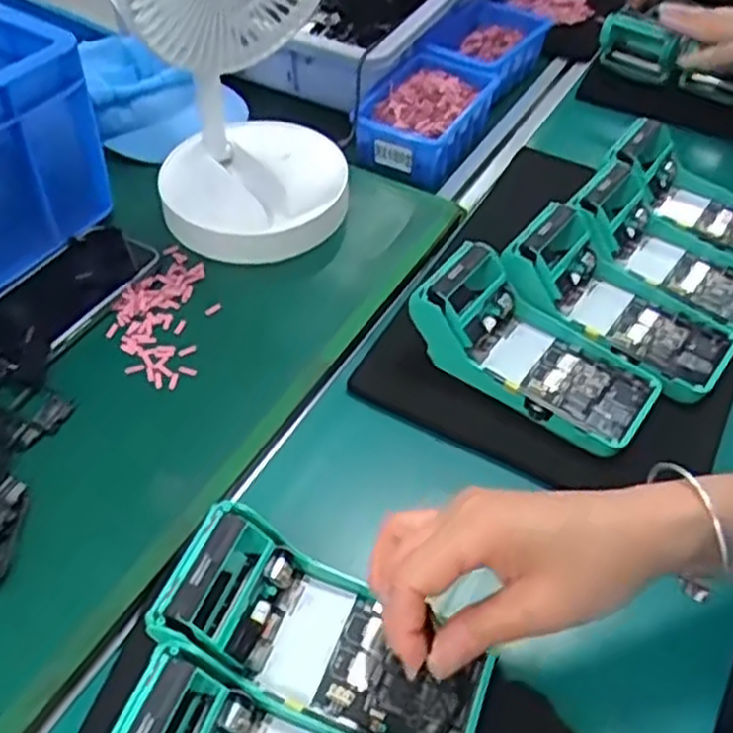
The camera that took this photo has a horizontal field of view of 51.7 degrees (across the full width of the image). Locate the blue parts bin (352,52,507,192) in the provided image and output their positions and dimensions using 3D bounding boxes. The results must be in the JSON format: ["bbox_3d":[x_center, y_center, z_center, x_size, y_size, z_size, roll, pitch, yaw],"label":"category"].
[{"bbox_3d":[0.058,-0.241,0.727,0.092,0.048,0.138,25,54,18],"label":"blue parts bin"}]

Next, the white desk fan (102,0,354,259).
[{"bbox_3d":[-0.102,-0.242,0.559,0.162,0.269,0.178,-8,51,-8],"label":"white desk fan"}]

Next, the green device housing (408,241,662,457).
[{"bbox_3d":[0.118,-0.017,0.514,0.160,0.059,0.075,29,55,21],"label":"green device housing"}]

